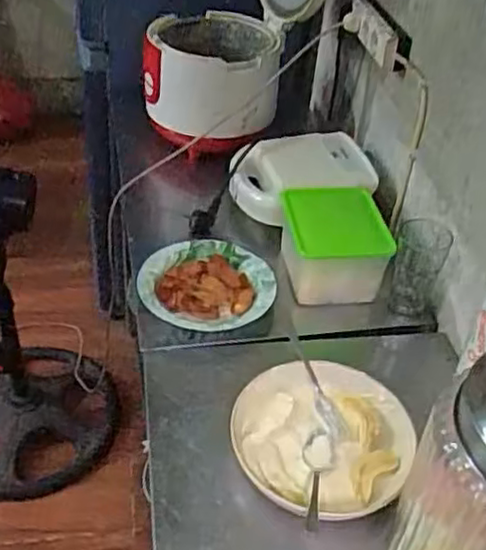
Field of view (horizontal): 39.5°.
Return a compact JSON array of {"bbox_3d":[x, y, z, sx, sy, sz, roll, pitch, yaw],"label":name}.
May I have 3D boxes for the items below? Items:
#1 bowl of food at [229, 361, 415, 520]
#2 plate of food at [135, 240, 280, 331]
[{"bbox_3d":[0.099,0.209,0.850,0.218,0.046,0.212,3,40,-2],"label":"bowl of food"},{"bbox_3d":[-0.057,0.012,1.053,0.201,0.042,0.187,3,40,-2],"label":"plate of food"}]

